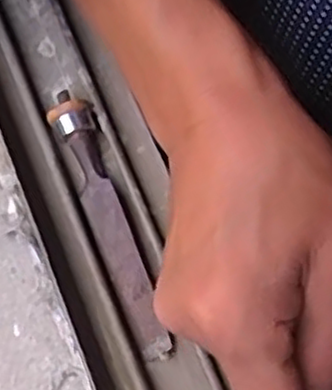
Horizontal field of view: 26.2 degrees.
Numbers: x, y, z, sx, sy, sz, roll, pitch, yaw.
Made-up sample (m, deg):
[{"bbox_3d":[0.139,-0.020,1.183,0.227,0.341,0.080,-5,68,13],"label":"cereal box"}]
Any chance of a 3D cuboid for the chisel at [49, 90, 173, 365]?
[{"bbox_3d":[-0.025,0.011,0.323,0.019,0.018,0.129,-22,74,-5],"label":"chisel"}]

